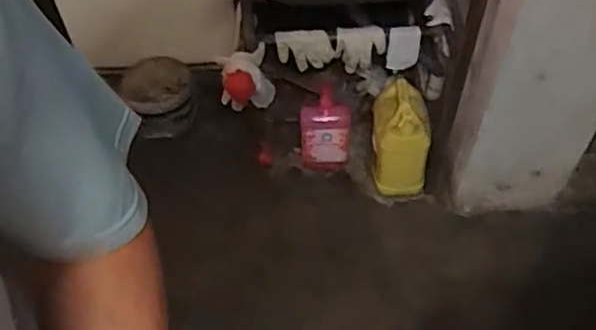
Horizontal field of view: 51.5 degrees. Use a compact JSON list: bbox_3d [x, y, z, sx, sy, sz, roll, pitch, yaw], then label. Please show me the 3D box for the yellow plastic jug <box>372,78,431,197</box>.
[{"bbox_3d":[0.262,-0.060,1.606,0.139,0.290,0.200,2,52,4],"label":"yellow plastic jug"}]

